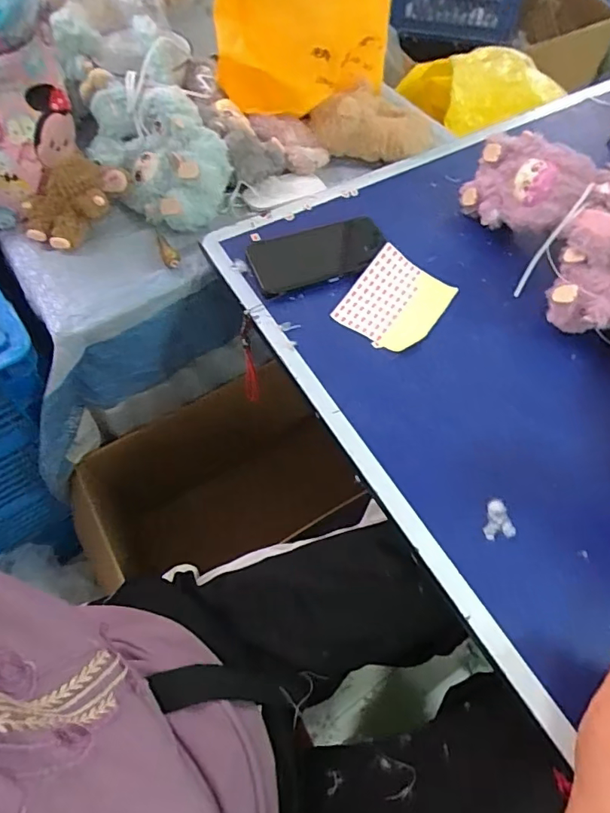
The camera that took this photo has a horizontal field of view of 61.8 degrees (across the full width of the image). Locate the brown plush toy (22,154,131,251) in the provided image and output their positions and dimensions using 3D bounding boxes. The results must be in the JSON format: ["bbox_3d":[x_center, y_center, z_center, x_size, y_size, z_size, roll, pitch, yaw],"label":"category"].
[{"bbox_3d":[-0.283,-0.254,0.623,0.132,0.055,0.083,-40,68,-21],"label":"brown plush toy"}]

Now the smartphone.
[{"bbox_3d":[0.014,-0.180,0.595,0.156,0.011,0.079,-20,69,-5],"label":"smartphone"}]

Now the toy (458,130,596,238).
[{"bbox_3d":[0.258,-0.256,0.608,0.135,0.094,0.094,32,65,16],"label":"toy"}]

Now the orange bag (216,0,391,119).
[{"bbox_3d":[0.001,-0.496,0.650,0.221,0.188,0.177,-16,62,-10],"label":"orange bag"}]

